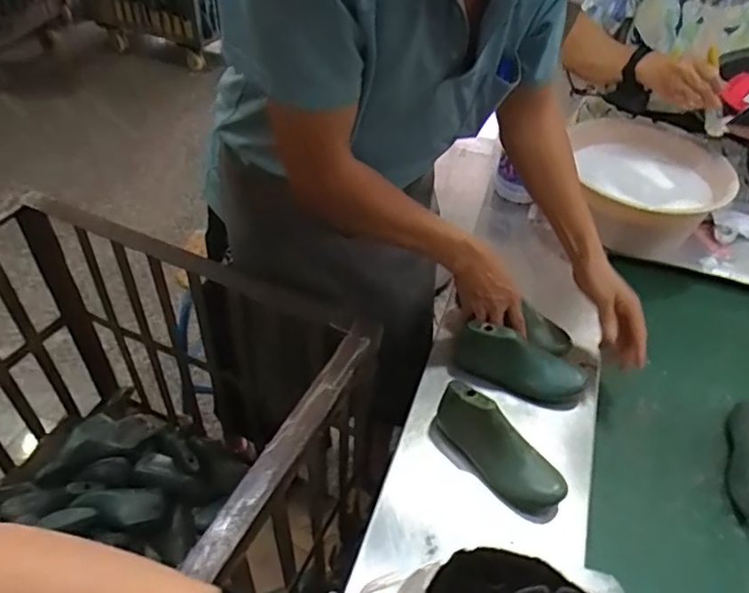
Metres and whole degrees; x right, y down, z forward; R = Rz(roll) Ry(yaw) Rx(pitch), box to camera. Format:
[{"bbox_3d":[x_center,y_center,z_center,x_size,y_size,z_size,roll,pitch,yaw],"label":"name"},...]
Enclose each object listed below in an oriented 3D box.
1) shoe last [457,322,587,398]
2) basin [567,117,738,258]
[{"bbox_3d":[0.203,0.093,0.837,0.177,0.090,0.063,15,46,12],"label":"shoe last"},{"bbox_3d":[0.500,-0.196,1.088,0.258,0.119,0.282,2,45,-2],"label":"basin"}]

